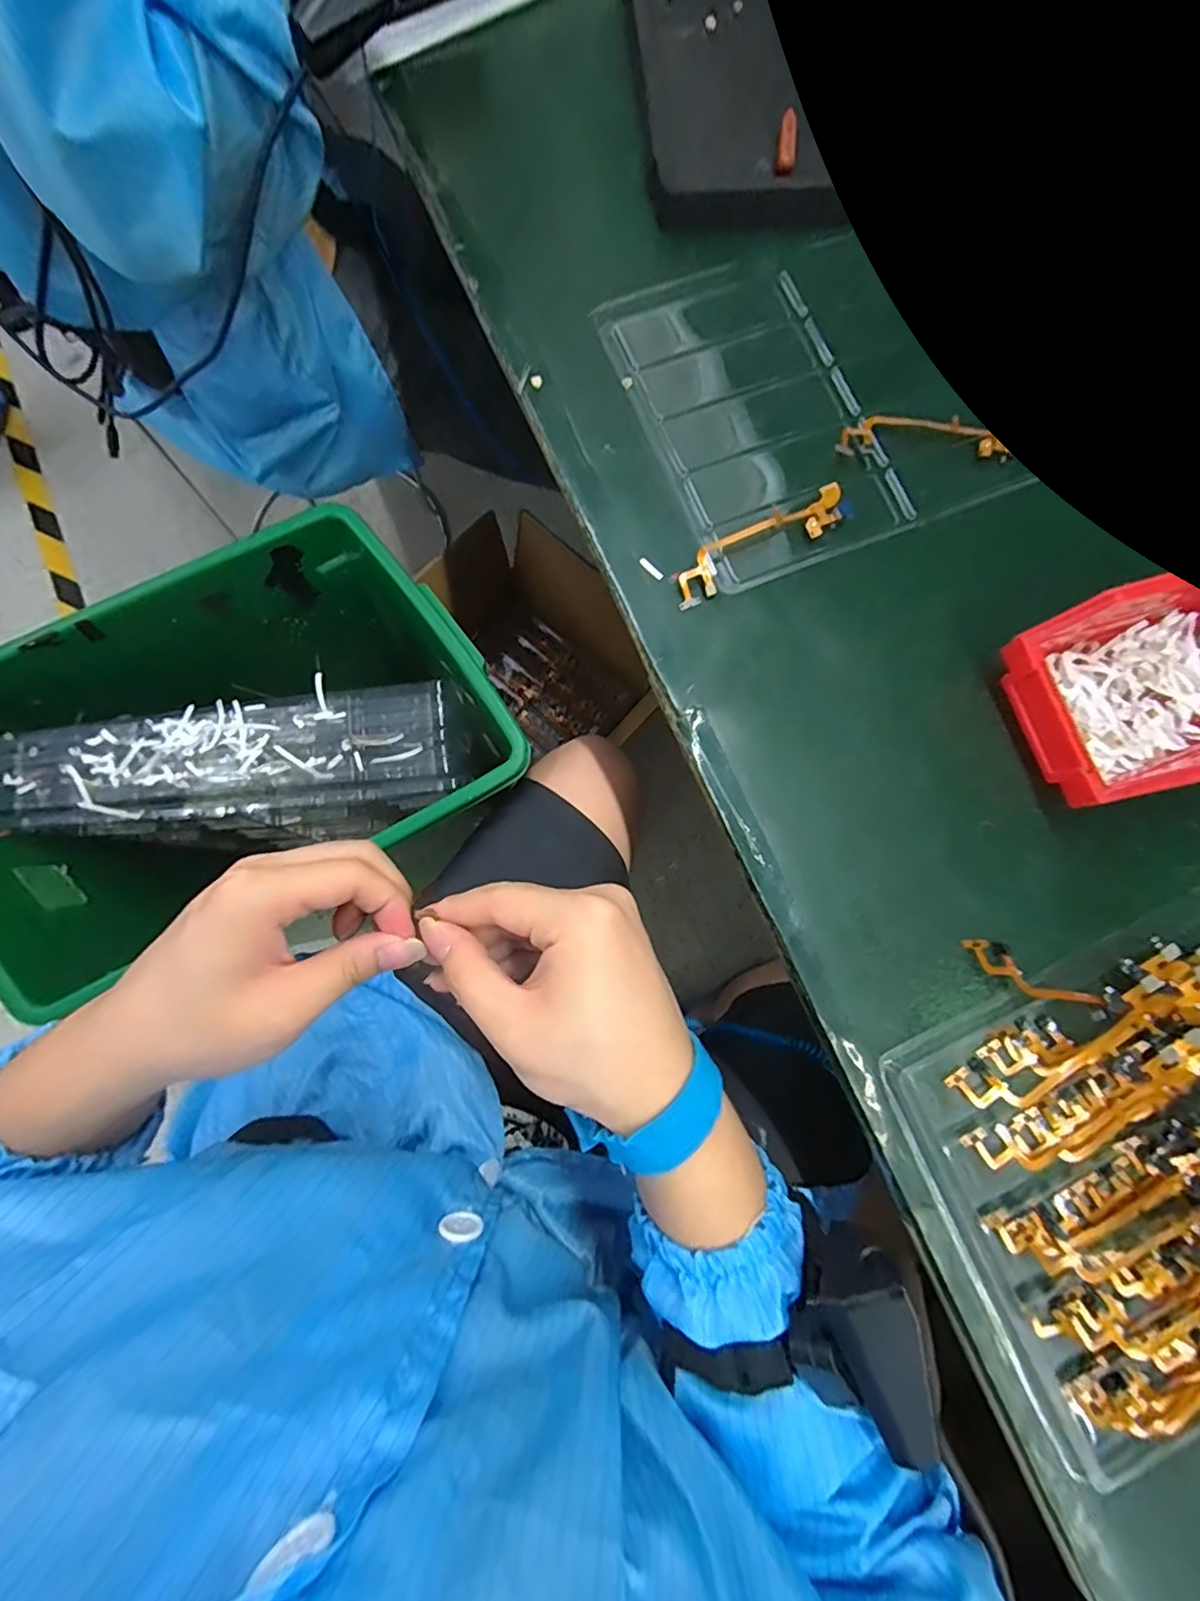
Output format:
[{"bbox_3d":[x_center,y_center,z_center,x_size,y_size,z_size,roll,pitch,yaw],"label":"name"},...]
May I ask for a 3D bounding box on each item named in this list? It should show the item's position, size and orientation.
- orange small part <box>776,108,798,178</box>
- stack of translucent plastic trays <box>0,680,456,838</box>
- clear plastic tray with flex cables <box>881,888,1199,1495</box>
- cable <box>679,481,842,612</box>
[{"bbox_3d":[0.137,-0.478,0.419,0.014,0.012,0.050,8,80,1],"label":"orange small part"},{"bbox_3d":[-0.331,-0.022,0.520,0.401,0.058,0.123,-8,80,-5],"label":"stack of translucent plastic trays"},{"bbox_3d":[0.327,0.185,0.310,0.290,0.015,0.235,-20,80,-4],"label":"clear plastic tray with flex cables"},{"bbox_3d":[0.102,-0.164,0.363,0.131,0.009,0.028,-31,81,-6],"label":"cable"}]

